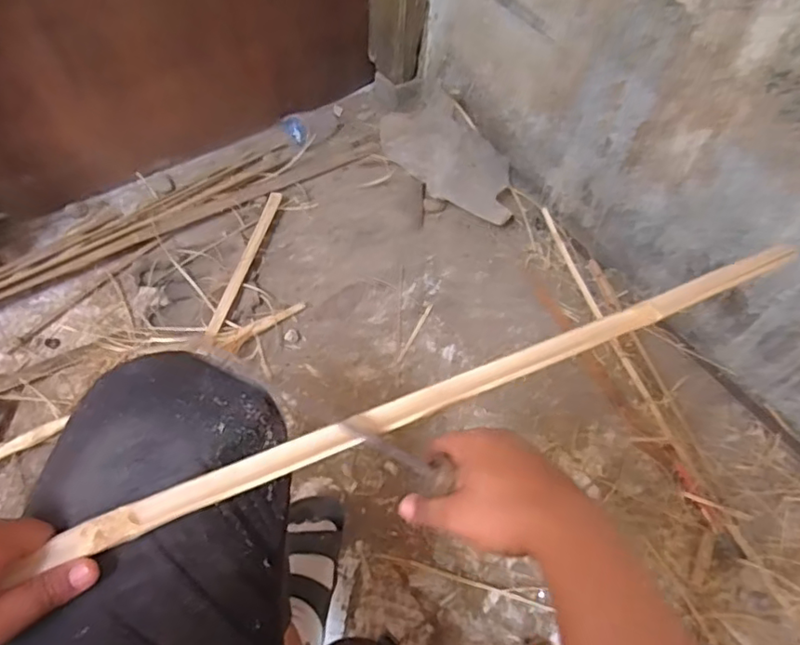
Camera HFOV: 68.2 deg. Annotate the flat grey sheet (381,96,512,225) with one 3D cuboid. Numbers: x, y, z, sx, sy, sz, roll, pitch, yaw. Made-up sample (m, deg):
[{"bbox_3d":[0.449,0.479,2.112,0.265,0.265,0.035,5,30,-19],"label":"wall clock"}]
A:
[{"bbox_3d":[0.097,-0.310,1.109,0.170,0.092,0.337,-26,62,-18],"label":"flat grey sheet"}]

